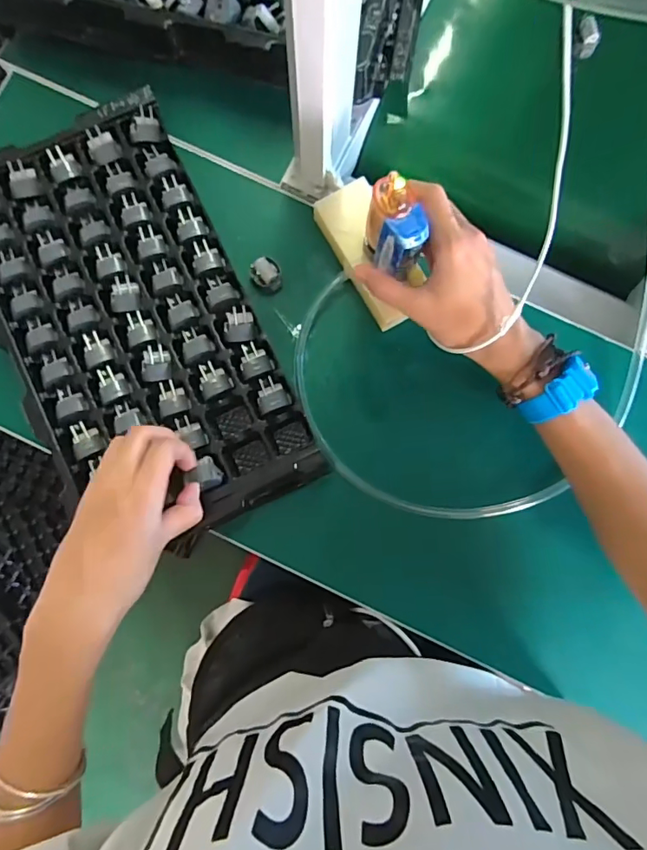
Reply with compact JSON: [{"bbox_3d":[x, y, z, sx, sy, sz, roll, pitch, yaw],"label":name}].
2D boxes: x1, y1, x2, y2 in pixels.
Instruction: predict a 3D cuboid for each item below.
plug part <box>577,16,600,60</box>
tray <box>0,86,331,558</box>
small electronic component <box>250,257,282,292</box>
[{"bbox_3d":[0.239,-0.350,0.455,0.015,0.021,0.024,-8,83,0],"label":"plug part"},{"bbox_3d":[-0.159,-0.081,0.419,0.188,0.035,0.355,-26,84,-2],"label":"tray"},{"bbox_3d":[-0.049,-0.128,0.427,0.025,0.024,0.024,0,83,1],"label":"small electronic component"}]

